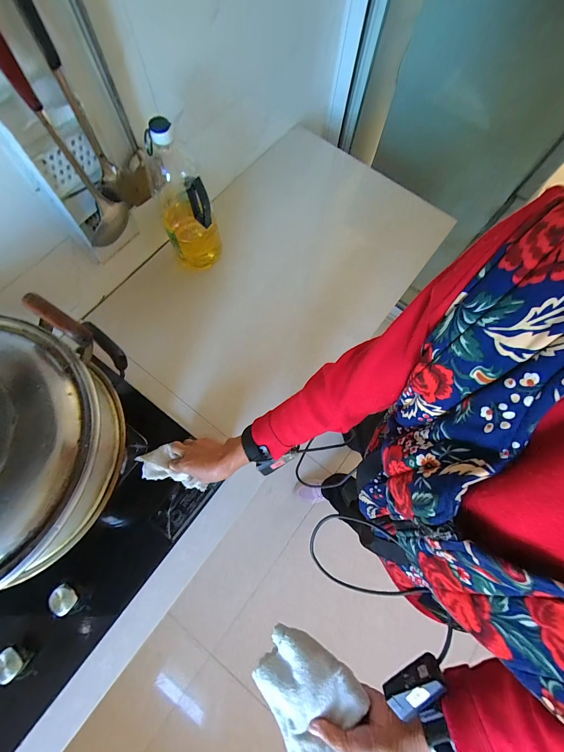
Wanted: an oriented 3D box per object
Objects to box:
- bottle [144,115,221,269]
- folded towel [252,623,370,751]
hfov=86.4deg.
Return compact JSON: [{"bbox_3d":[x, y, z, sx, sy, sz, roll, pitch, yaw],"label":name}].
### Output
[{"bbox_3d":[-0.193,-0.342,0.593,0.103,0.277,0.097,-15,74,-7],"label":"bottle"},{"bbox_3d":[0.026,0.442,0.414,0.138,0.028,0.128,27,83,30],"label":"folded towel"}]

